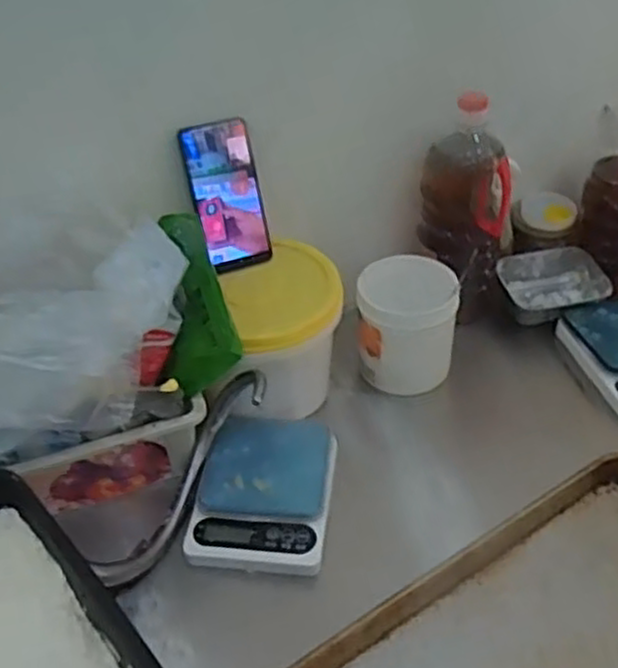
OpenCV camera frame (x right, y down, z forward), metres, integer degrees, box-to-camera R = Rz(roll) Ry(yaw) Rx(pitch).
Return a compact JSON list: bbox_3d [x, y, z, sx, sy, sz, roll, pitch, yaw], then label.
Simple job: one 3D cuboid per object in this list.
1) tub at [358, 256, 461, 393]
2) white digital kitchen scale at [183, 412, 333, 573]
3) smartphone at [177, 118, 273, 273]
[{"bbox_3d":[0.113,-0.010,0.890,0.110,0.124,0.102,-2,39,1],"label":"tub"},{"bbox_3d":[-0.044,0.156,0.791,0.130,0.031,0.185,3,40,7],"label":"white digital kitchen scale"},{"bbox_3d":[-0.089,-0.150,0.836,0.072,0.157,0.013,-17,15,-17],"label":"smartphone"}]

